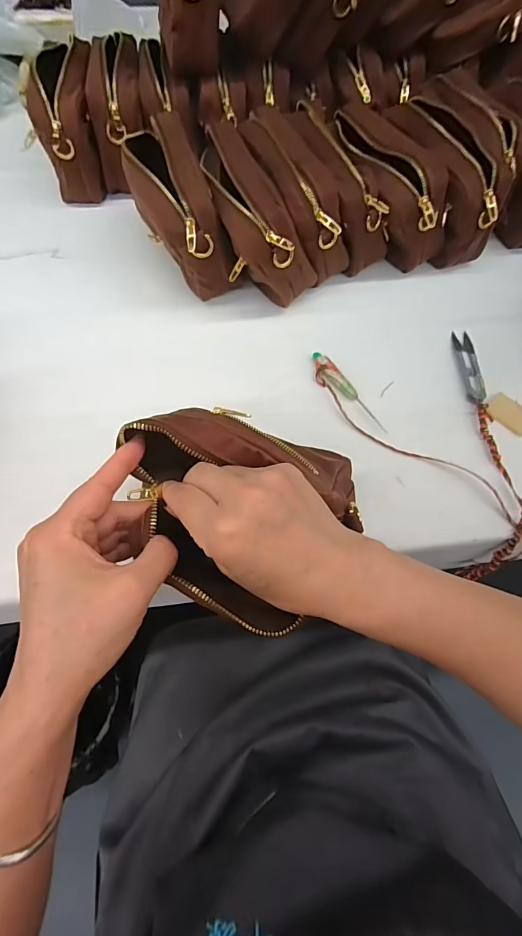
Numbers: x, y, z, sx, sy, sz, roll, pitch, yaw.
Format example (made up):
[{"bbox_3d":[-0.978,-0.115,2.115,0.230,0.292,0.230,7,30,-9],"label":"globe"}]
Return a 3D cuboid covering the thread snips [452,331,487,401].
[{"bbox_3d":[0.223,-0.111,0.446,0.022,0.016,0.100,4,63,1],"label":"thread snips"}]

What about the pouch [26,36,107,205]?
[{"bbox_3d":[-0.242,-0.440,0.540,0.072,0.122,0.159,-8,63,-6],"label":"pouch"}]

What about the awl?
[{"bbox_3d":[0.085,-0.079,0.424,0.021,0.009,0.111,-26,66,-14],"label":"awl"}]

